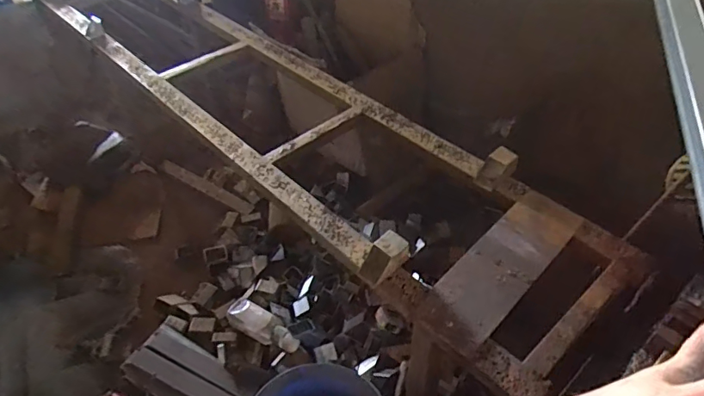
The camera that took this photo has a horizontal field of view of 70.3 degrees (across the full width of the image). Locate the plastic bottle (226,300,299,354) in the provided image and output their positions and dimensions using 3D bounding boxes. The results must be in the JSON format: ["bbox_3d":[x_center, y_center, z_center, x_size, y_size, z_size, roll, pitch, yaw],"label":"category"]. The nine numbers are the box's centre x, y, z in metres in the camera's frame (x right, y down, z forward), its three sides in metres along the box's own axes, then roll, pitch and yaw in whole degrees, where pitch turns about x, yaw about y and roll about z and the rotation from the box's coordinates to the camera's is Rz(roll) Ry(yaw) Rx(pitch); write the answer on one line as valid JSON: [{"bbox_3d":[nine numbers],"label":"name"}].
[{"bbox_3d":[-0.199,0.308,1.168,0.210,0.073,0.066,18,47,36],"label":"plastic bottle"}]

